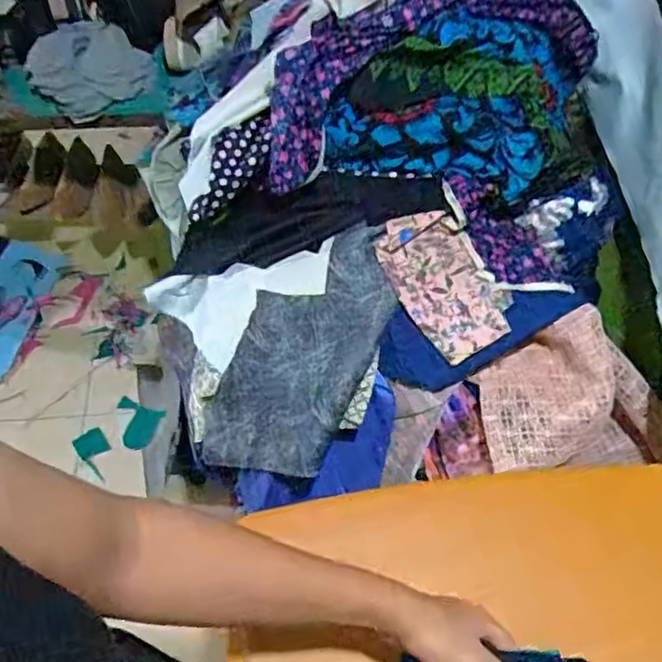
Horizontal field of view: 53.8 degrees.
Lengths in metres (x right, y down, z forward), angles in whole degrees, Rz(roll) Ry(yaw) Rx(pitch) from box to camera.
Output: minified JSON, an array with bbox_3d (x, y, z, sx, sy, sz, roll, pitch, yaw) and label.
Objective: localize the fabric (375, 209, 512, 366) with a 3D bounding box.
[{"bbox_3d":[0.146,-0.064,0.857,0.117,0.012,0.200,-34,79,-5],"label":"fabric"}]

